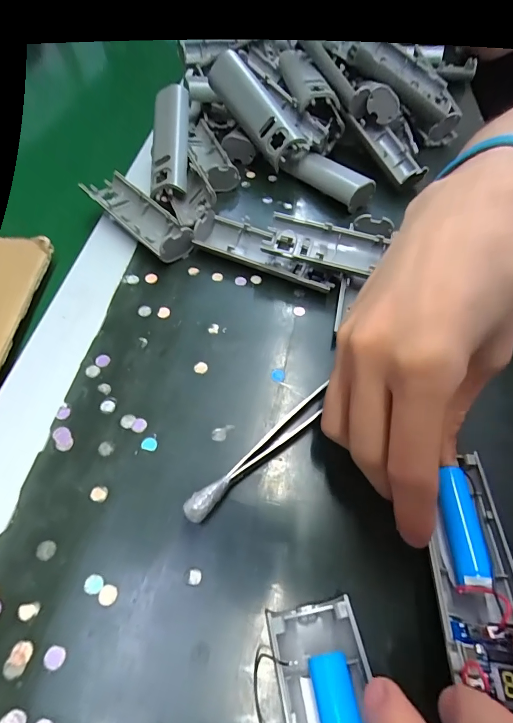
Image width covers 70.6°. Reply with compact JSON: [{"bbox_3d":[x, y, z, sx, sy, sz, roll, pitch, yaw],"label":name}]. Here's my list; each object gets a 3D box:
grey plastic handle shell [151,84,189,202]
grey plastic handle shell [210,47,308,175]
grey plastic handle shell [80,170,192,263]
[{"bbox_3d":[-0.070,-0.177,0.297,0.030,0.020,0.103,-2,76,1],"label":"grey plastic handle shell"},{"bbox_3d":[-0.001,-0.214,0.306,0.030,0.025,0.100,-33,84,-15],"label":"grey plastic handle shell"},{"bbox_3d":[-0.090,-0.113,0.277,0.033,0.018,0.114,-37,66,-22],"label":"grey plastic handle shell"}]

